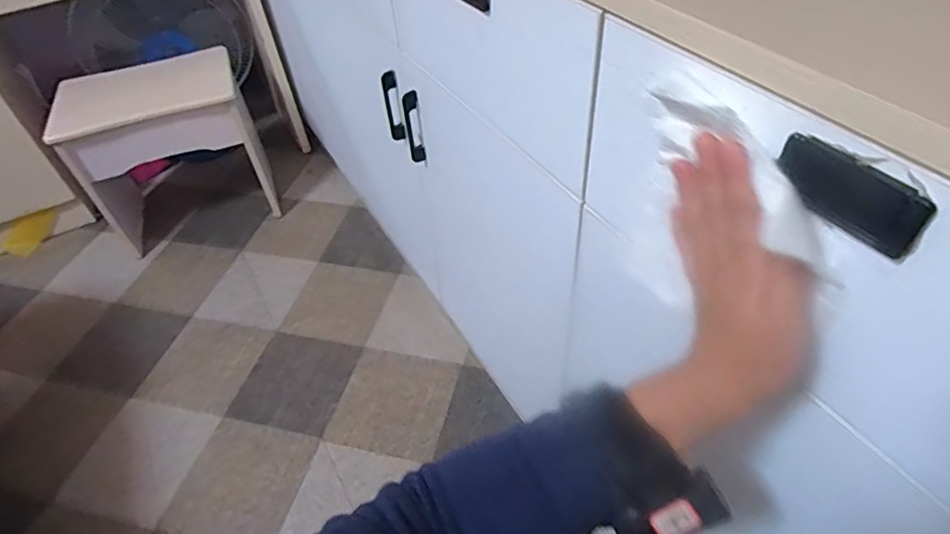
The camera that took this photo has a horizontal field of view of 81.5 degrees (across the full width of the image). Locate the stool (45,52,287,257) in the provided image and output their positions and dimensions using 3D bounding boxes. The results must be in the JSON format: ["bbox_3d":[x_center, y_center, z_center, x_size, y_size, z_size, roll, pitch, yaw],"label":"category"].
[{"bbox_3d":[-0.749,-0.283,1.377,0.418,0.384,0.267,-24,50,-17],"label":"stool"}]

